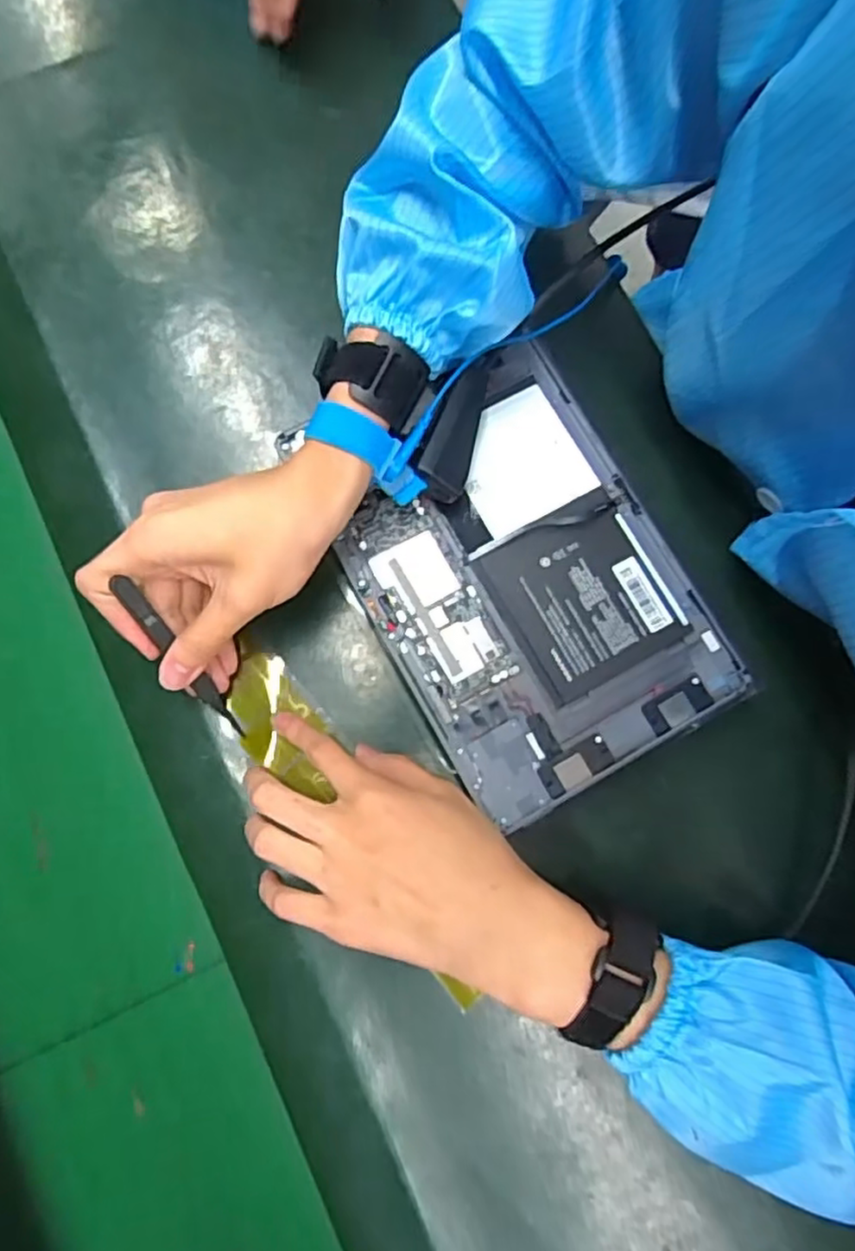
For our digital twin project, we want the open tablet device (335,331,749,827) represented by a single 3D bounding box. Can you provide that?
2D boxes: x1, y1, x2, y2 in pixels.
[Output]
[{"bbox_3d":[0.051,-0.024,0.395,0.164,0.025,0.229,-29,81,-6],"label":"open tablet device"}]

